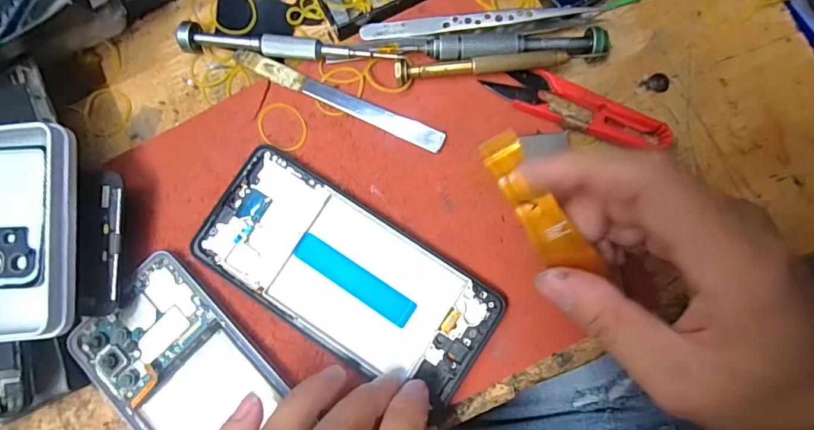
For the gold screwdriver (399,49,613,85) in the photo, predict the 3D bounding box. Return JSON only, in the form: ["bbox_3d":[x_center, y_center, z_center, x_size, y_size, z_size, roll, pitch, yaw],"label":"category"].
[{"bbox_3d":[0.050,-0.081,0.247,0.112,0.013,0.012,-4,84,3],"label":"gold screwdriver"}]

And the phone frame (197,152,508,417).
[{"bbox_3d":[-0.032,0.032,0.243,0.156,0.008,0.072,31,86,6],"label":"phone frame"}]

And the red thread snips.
[{"bbox_3d":[0.091,-0.056,0.247,0.098,0.008,0.023,26,86,5],"label":"red thread snips"}]

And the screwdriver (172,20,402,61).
[{"bbox_3d":[-0.064,-0.093,0.254,0.122,0.014,0.015,7,84,4],"label":"screwdriver"}]

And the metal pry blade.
[{"bbox_3d":[-0.038,-0.064,0.255,0.125,0.005,0.012,23,86,5],"label":"metal pry blade"}]

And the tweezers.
[{"bbox_3d":[0.041,-0.105,0.250,0.132,0.012,0.015,-2,84,3],"label":"tweezers"}]

